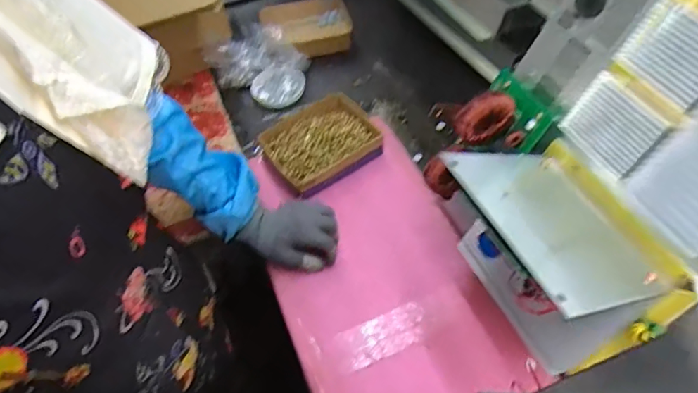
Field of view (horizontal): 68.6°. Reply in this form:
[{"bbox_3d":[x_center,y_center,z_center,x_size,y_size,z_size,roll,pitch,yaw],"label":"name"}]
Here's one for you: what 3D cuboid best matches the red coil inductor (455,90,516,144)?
[{"bbox_3d":[0.163,-0.094,0.614,0.068,0.059,0.029,-22,53,-12],"label":"red coil inductor"}]

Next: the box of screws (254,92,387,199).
[{"bbox_3d":[-0.049,-0.092,0.857,0.178,0.039,0.154,-34,57,-20],"label":"box of screws"}]

